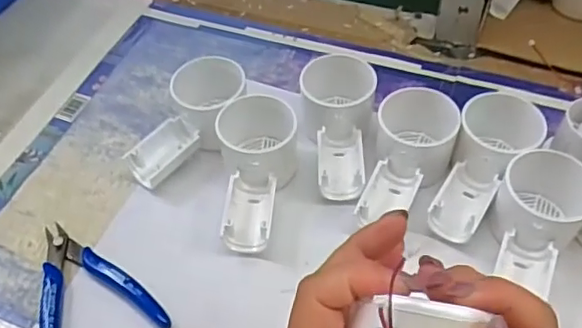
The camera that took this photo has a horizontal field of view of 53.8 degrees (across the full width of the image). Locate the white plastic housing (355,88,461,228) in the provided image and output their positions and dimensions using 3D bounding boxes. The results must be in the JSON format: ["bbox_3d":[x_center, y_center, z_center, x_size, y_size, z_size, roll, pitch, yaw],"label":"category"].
[{"bbox_3d":[0.092,-0.009,0.438,0.060,0.051,0.127,10,52,11],"label":"white plastic housing"}]

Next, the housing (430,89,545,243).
[{"bbox_3d":[0.145,0.000,0.424,0.055,0.052,0.122,23,55,20],"label":"housing"}]

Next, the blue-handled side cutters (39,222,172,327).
[{"bbox_3d":[-0.144,0.085,0.392,0.078,0.012,0.115,-30,56,-20],"label":"blue-handled side cutters"}]

